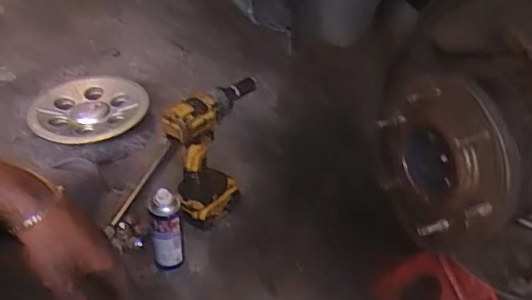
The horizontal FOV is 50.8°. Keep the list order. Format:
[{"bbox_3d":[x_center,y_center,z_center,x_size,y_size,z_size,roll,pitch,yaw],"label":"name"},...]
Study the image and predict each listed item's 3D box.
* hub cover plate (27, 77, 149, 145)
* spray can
[{"bbox_3d":[-0.386,-0.084,1.235,0.247,0.046,0.242,1,38,0],"label":"hub cover plate"},{"bbox_3d":[-0.161,0.135,0.908,0.050,0.163,0.042,1,40,-5],"label":"spray can"}]

